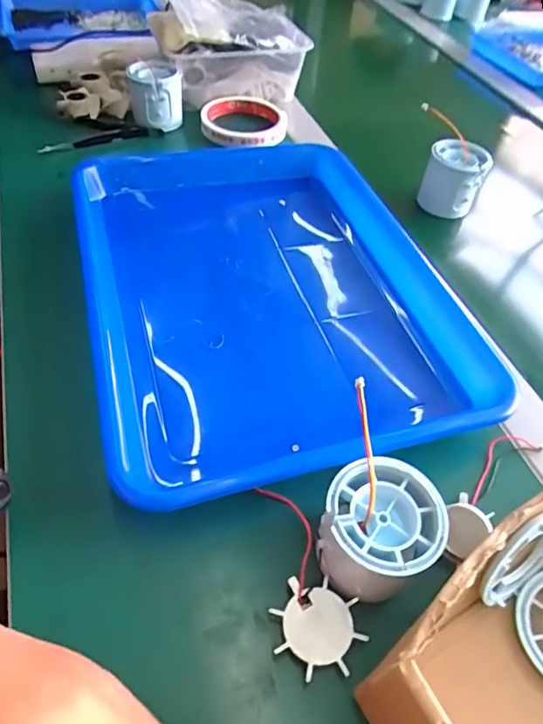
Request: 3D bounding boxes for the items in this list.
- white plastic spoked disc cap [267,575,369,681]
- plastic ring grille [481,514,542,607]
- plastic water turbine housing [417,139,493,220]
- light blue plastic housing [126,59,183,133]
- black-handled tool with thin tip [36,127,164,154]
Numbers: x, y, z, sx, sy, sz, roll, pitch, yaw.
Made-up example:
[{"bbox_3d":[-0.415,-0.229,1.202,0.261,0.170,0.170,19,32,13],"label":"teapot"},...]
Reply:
[{"bbox_3d":[0.022,0.124,0.238,0.040,0.005,0.040,-3,49,-8],"label":"white plastic spoked disc cap"},{"bbox_3d":[0.122,0.093,0.243,0.055,0.050,0.018,-27,56,-26],"label":"plastic ring grille"},{"bbox_3d":[0.174,-0.175,0.484,0.053,0.054,0.054,21,50,12],"label":"plastic water turbine housing"},{"bbox_3d":[-0.122,-0.282,0.536,0.055,0.050,0.055,-6,50,-11],"label":"light blue plastic housing"},{"bbox_3d":[-0.173,-0.229,0.516,0.125,0.010,0.019,-21,54,-23],"label":"black-handled tool with thin tip"}]

